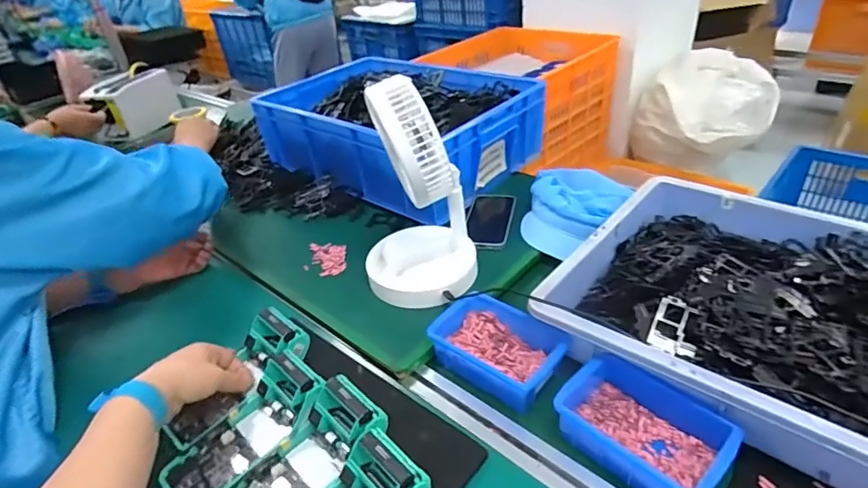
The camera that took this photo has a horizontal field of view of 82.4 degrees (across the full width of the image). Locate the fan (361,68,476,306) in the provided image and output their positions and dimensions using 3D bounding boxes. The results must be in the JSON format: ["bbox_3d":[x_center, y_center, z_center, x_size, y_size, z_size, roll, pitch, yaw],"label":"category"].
[{"bbox_3d":[-0.031,-0.069,0.656,0.157,0.280,0.154,-11,37,-9],"label":"fan"}]

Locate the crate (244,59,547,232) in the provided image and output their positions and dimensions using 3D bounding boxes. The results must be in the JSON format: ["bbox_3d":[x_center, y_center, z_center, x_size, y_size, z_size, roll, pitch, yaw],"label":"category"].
[{"bbox_3d":[-0.086,-0.239,0.981,0.500,0.134,0.321,26,46,34],"label":"crate"}]

